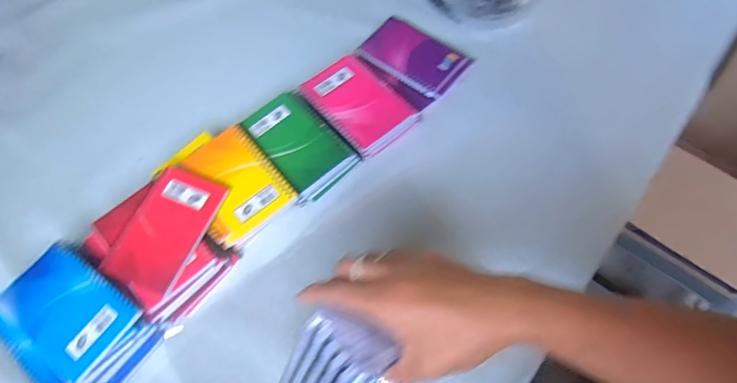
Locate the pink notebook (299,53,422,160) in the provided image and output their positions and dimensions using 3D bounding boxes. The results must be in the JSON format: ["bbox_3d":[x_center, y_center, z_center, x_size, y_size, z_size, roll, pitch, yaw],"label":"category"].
[{"bbox_3d":[-0.013,-0.114,0.570,0.090,0.015,0.135,-38,69,-15],"label":"pink notebook"}]

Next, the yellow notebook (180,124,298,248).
[{"bbox_3d":[-0.154,-0.011,0.518,0.096,0.009,0.130,-35,68,-14],"label":"yellow notebook"}]

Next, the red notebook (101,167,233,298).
[{"bbox_3d":[-0.217,0.038,0.487,0.078,0.009,0.131,19,67,11],"label":"red notebook"}]

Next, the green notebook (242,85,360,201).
[{"bbox_3d":[-0.084,-0.060,0.553,0.086,0.016,0.133,-37,71,-16],"label":"green notebook"}]

